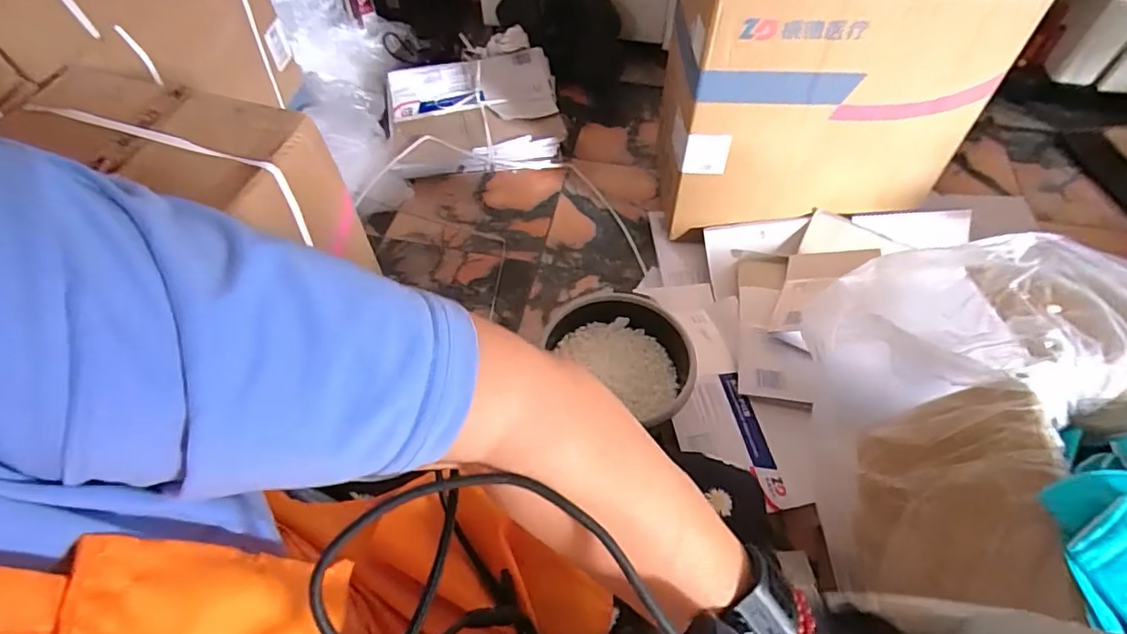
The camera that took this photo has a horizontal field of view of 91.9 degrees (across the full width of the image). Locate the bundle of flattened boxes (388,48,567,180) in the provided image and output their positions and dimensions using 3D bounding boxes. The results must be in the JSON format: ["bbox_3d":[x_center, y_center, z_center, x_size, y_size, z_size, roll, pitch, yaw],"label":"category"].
[{"bbox_3d":[-0.244,-0.540,1.505,0.456,0.156,0.339,-11,56,-7],"label":"bundle of flattened boxes"}]

